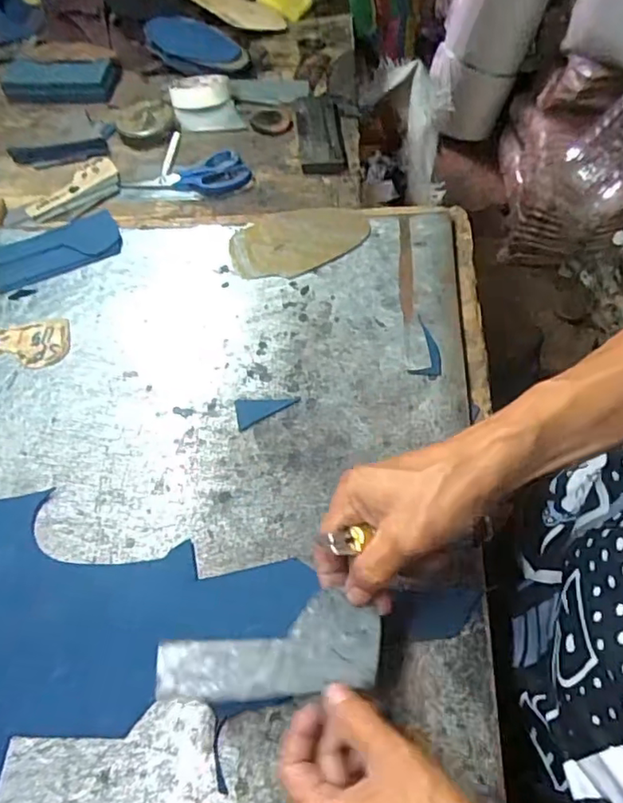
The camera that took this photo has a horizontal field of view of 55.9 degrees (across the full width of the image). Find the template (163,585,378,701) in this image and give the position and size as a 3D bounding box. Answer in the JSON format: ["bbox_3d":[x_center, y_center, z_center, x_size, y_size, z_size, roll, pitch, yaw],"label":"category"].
[{"bbox_3d":[-0.024,0.148,0.354,0.132,0.004,0.053,-1,70,-8],"label":"template"}]

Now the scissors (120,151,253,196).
[{"bbox_3d":[-0.153,-0.274,0.719,0.154,0.010,0.066,-12,56,-4],"label":"scissors"}]

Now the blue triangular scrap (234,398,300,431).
[{"bbox_3d":[-0.039,0.006,0.513,0.054,0.004,0.028,-12,56,-4],"label":"blue triangular scrap"}]

